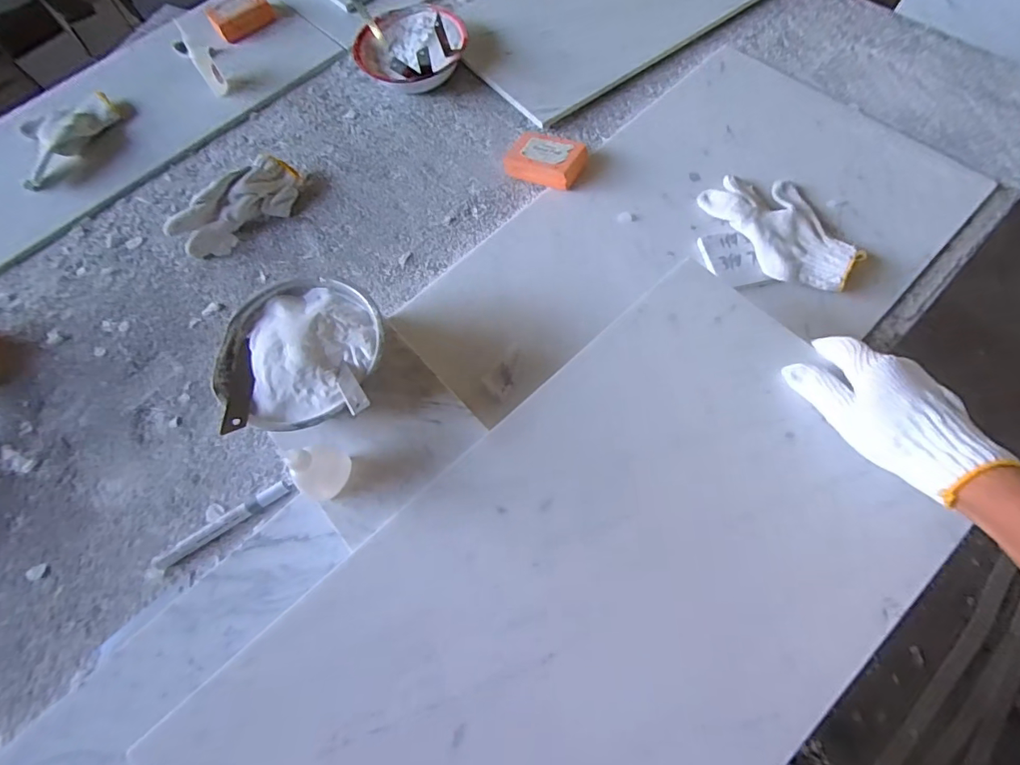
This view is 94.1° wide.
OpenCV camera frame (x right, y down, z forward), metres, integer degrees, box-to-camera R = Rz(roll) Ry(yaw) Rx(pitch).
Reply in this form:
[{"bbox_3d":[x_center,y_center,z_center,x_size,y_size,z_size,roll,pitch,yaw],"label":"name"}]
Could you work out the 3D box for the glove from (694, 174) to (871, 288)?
[{"bbox_3d":[0.319,-0.180,0.554,0.109,0.025,0.183,-24,68,-7],"label":"glove"}]

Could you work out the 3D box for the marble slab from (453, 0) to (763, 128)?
[{"bbox_3d":[0.192,-0.635,0.759,0.598,0.021,0.310,-34,70,-11],"label":"marble slab"}]

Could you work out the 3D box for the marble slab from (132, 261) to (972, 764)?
[{"bbox_3d":[0.053,0.175,0.351,0.572,0.021,0.307,-41,71,-13],"label":"marble slab"}]

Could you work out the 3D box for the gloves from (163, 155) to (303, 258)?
[{"bbox_3d":[-0.354,-0.231,0.624,0.066,0.050,0.170,41,75,18],"label":"gloves"}]

